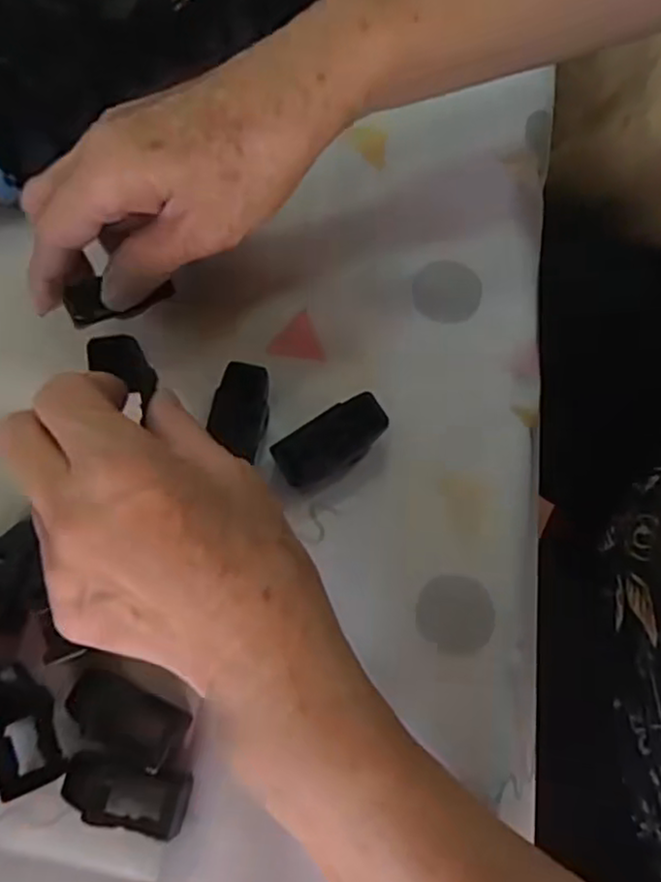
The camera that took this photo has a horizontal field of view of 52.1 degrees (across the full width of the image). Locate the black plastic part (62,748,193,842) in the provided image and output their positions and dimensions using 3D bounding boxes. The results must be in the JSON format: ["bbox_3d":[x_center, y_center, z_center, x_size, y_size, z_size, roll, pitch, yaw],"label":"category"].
[{"bbox_3d":[-0.081,0.137,0.265,0.050,0.014,0.023,11,77,4],"label":"black plastic part"}]

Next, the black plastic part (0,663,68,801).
[{"bbox_3d":[-0.126,0.115,0.272,0.026,0.016,0.050,-26,78,-5],"label":"black plastic part"}]

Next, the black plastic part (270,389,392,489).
[{"bbox_3d":[0.001,0.001,0.294,0.049,0.016,0.024,-31,78,-6],"label":"black plastic part"}]

